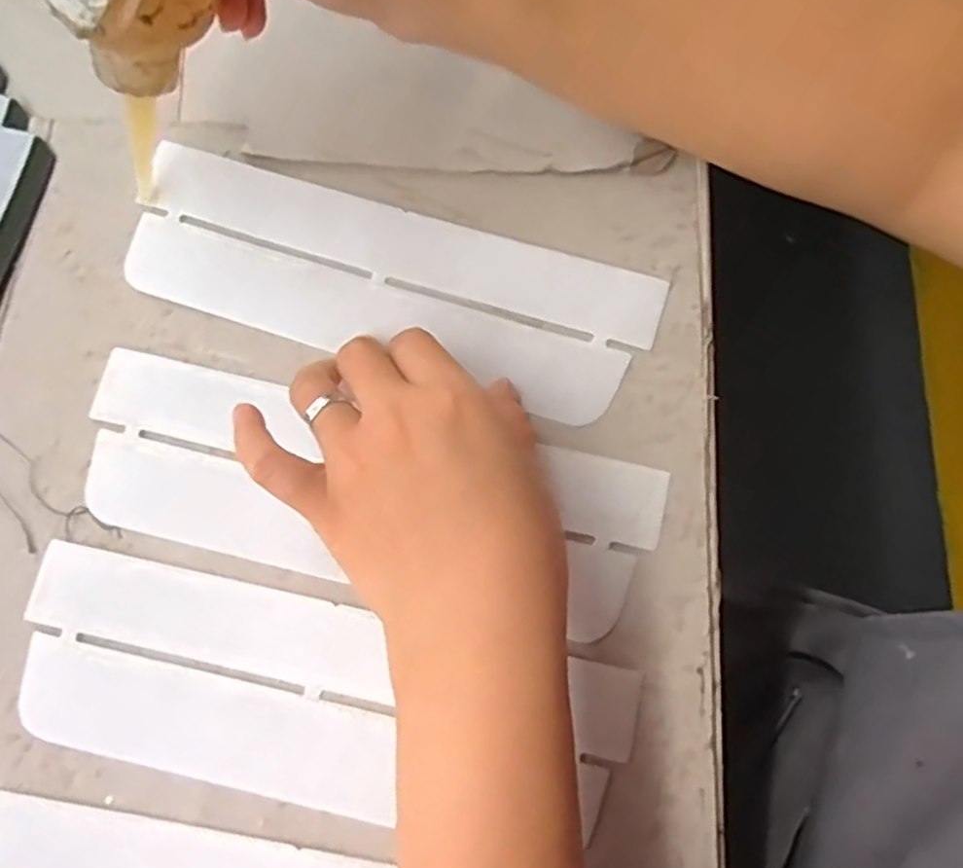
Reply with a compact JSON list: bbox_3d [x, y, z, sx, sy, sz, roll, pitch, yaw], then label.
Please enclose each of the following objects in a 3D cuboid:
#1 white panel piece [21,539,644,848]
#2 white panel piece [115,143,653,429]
[{"bbox_3d":[-0.060,0.096,0.265,0.223,0.007,0.070,12,77,3],"label":"white panel piece"},{"bbox_3d":[-0.041,-0.064,0.307,0.218,0.004,0.070,17,77,6],"label":"white panel piece"}]

